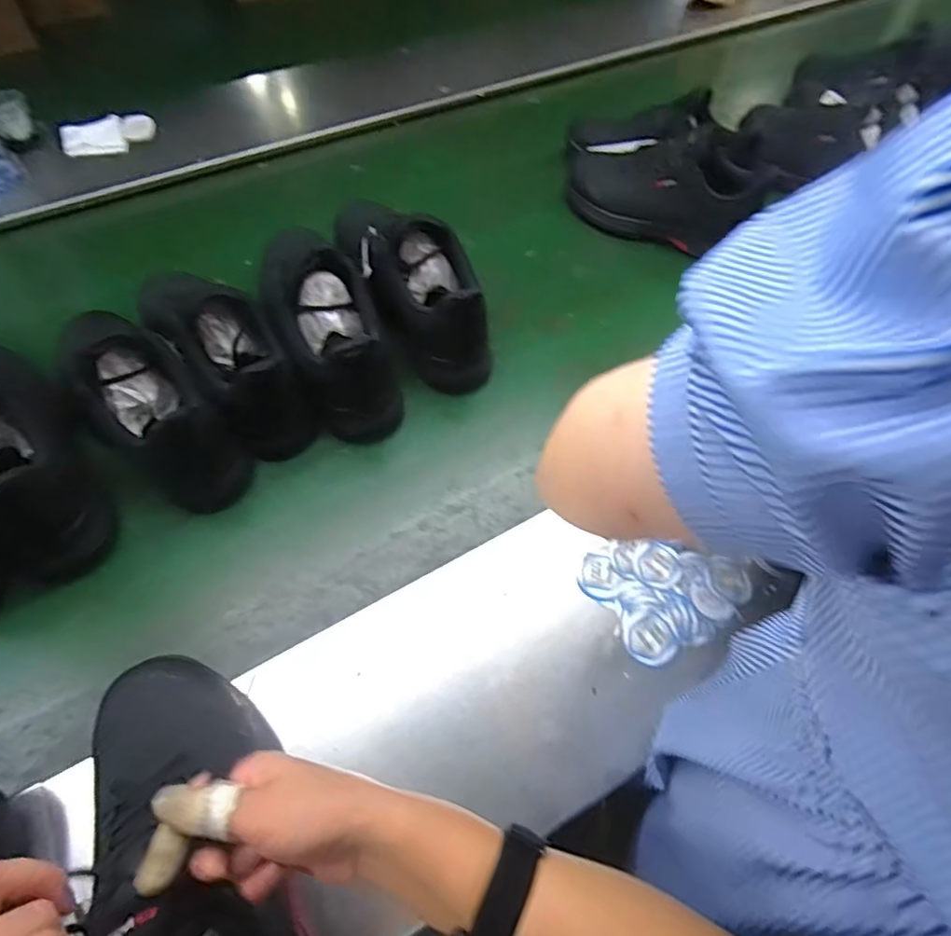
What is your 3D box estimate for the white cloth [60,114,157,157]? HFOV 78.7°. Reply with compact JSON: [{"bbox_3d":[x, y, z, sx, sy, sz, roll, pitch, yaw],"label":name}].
[{"bbox_3d":[-0.581,-0.532,0.925,0.033,0.049,0.161,30,48,16],"label":"white cloth"}]

